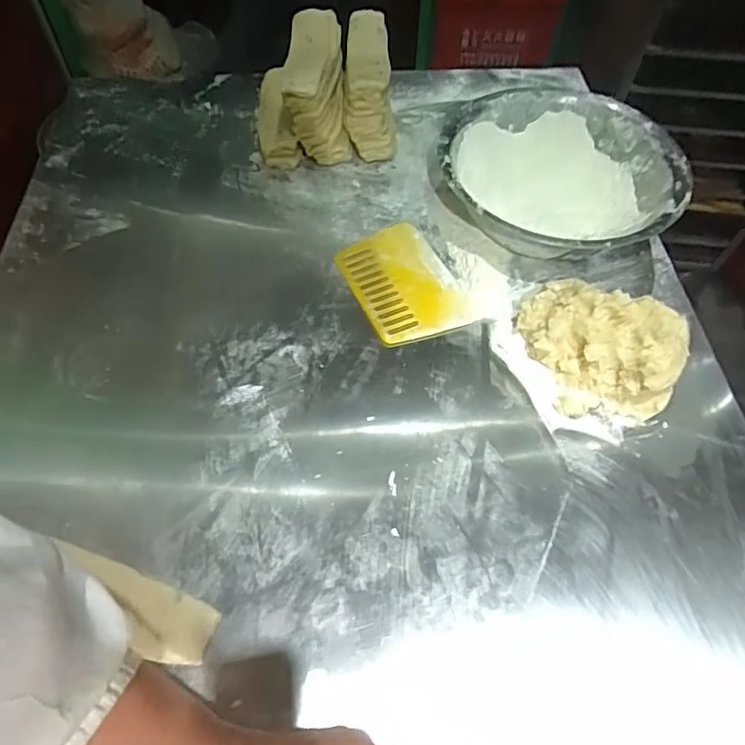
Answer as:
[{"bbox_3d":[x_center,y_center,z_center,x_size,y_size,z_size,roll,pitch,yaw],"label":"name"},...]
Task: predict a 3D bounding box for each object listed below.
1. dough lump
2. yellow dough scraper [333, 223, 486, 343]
[{"bbox_3d":[0.234,-0.031,0.552,0.129,0.072,0.149,-14,59,-10],"label":"dough lump"},{"bbox_3d":[0.035,-0.105,0.636,0.119,0.005,0.170,-24,61,-15],"label":"yellow dough scraper"}]

